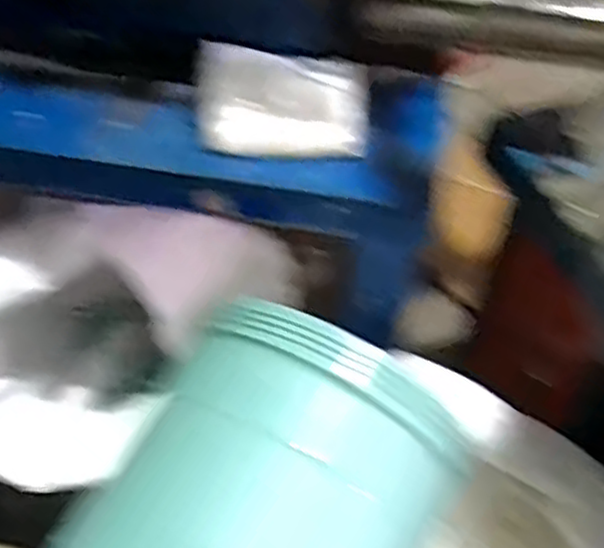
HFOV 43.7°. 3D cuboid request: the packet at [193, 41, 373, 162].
[{"bbox_3d":[-0.014,-0.144,0.612,0.141,0.066,0.072,-1,50,-4],"label":"packet"}]

